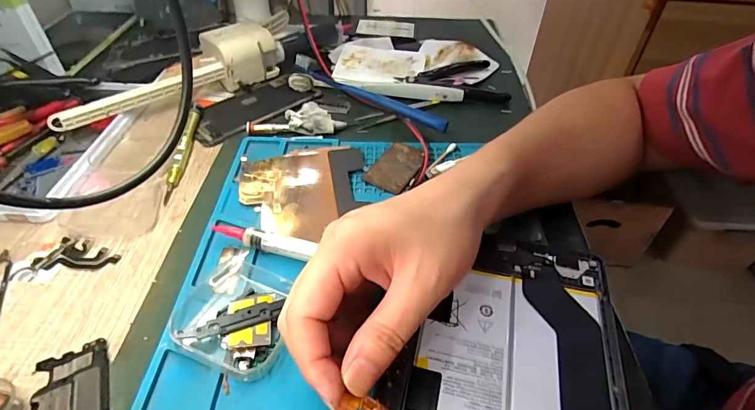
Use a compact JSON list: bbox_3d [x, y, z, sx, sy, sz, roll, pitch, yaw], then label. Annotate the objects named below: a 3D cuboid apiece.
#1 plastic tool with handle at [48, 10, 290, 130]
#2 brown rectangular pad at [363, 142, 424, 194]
[{"bbox_3d":[-0.206,-0.137,0.441,0.237,0.053,0.068,-24,48,-22],"label":"plastic tool with handle"},{"bbox_3d":[0.017,-0.035,0.368,0.036,0.004,0.059,23,49,24],"label":"brown rectangular pad"}]

